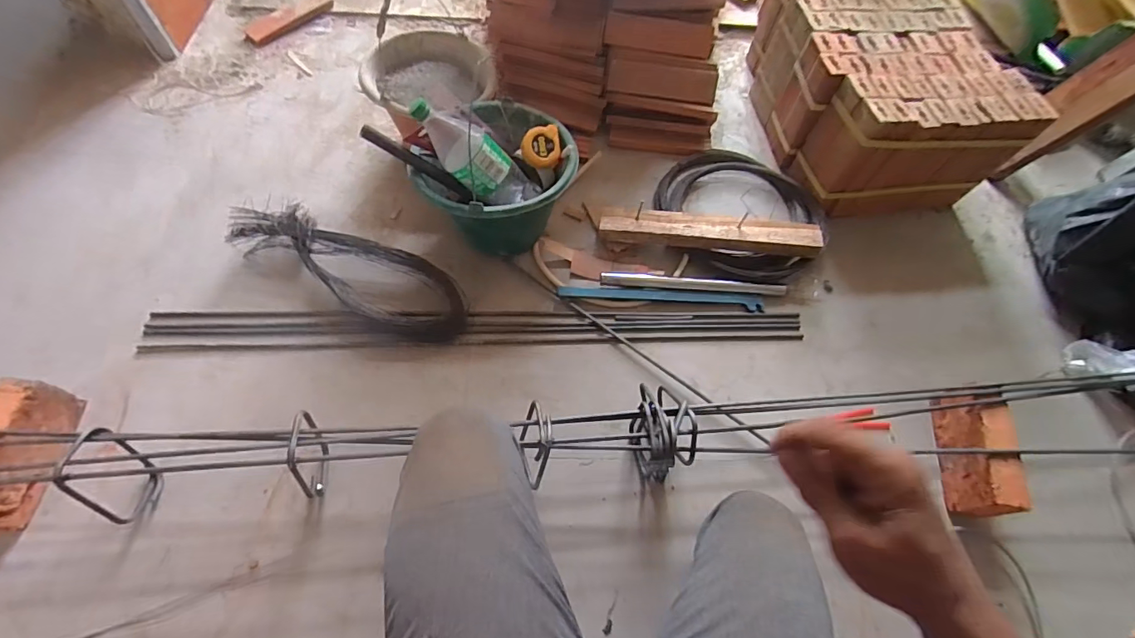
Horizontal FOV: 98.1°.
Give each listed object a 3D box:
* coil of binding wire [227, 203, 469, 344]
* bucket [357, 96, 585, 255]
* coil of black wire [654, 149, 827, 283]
[{"bbox_3d":[-0.399,-0.088,0.899,0.471,0.063,0.144,24,64,9],"label":"coil of binding wire"},{"bbox_3d":[-0.126,-0.261,0.873,0.260,0.290,0.267,2,62,-3],"label":"bucket"},{"bbox_3d":[0.362,-0.231,1.040,0.307,0.050,0.356,-19,65,-13],"label":"coil of black wire"}]

